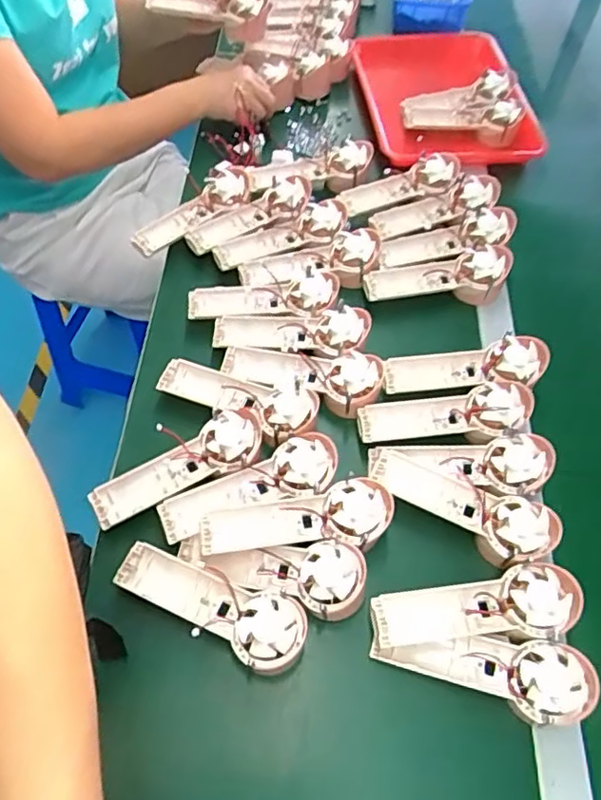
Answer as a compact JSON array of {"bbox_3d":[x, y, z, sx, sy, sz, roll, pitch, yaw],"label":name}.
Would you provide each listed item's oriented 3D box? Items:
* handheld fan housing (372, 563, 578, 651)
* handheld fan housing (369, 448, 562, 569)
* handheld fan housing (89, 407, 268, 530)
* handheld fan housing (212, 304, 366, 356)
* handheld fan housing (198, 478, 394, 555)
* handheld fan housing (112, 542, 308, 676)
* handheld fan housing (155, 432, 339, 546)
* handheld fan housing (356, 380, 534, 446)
[{"bbox_3d":[0.149,0.183,0.524,0.173,0.041,0.056,-6,58,-5],"label":"handheld fan housing"},{"bbox_3d":[0.149,0.100,0.568,0.173,0.028,0.061,23,60,12],"label":"handheld fan housing"},{"bbox_3d":[-0.115,0.064,0.584,0.176,0.027,0.058,-26,62,-17],"label":"handheld fan housing"},{"bbox_3d":[-0.011,-0.081,0.681,0.170,0.029,0.053,5,58,1],"label":"handheld fan housing"},{"bbox_3d":[-0.004,0.108,0.558,0.174,0.021,0.063,-1,58,-2],"label":"handheld fan housing"},{"bbox_3d":[-0.079,0.172,0.517,0.171,0.032,0.057,22,60,11],"label":"handheld fan housing"},{"bbox_3d":[-0.046,0.084,0.573,0.175,0.022,0.058,-24,62,-15],"label":"handheld fan housing"},{"bbox_3d":[0.150,0.019,0.619,0.174,0.030,0.063,-9,59,-7],"label":"handheld fan housing"}]

